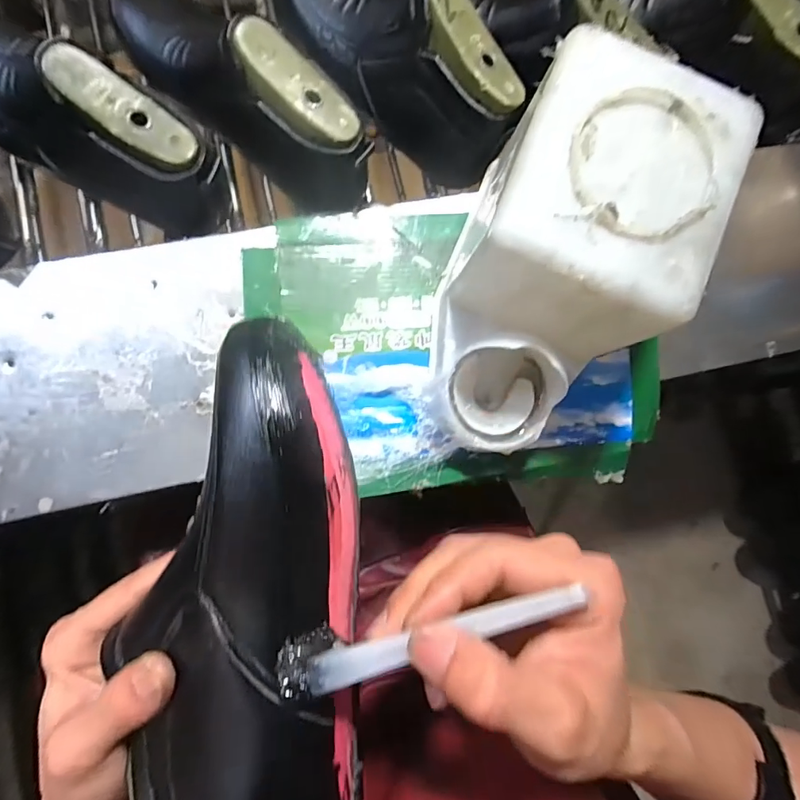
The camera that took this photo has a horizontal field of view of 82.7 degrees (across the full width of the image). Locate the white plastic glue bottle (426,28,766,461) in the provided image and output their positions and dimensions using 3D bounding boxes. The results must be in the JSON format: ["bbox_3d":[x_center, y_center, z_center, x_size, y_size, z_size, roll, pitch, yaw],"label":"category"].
[{"bbox_3d":[0.107,-0.082,0.334,0.130,0.166,0.244,22,82,-2],"label":"white plastic glue bottle"}]

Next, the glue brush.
[{"bbox_3d":[0.009,0.101,0.194,0.133,0.019,0.020,-20,87,12],"label":"glue brush"}]

